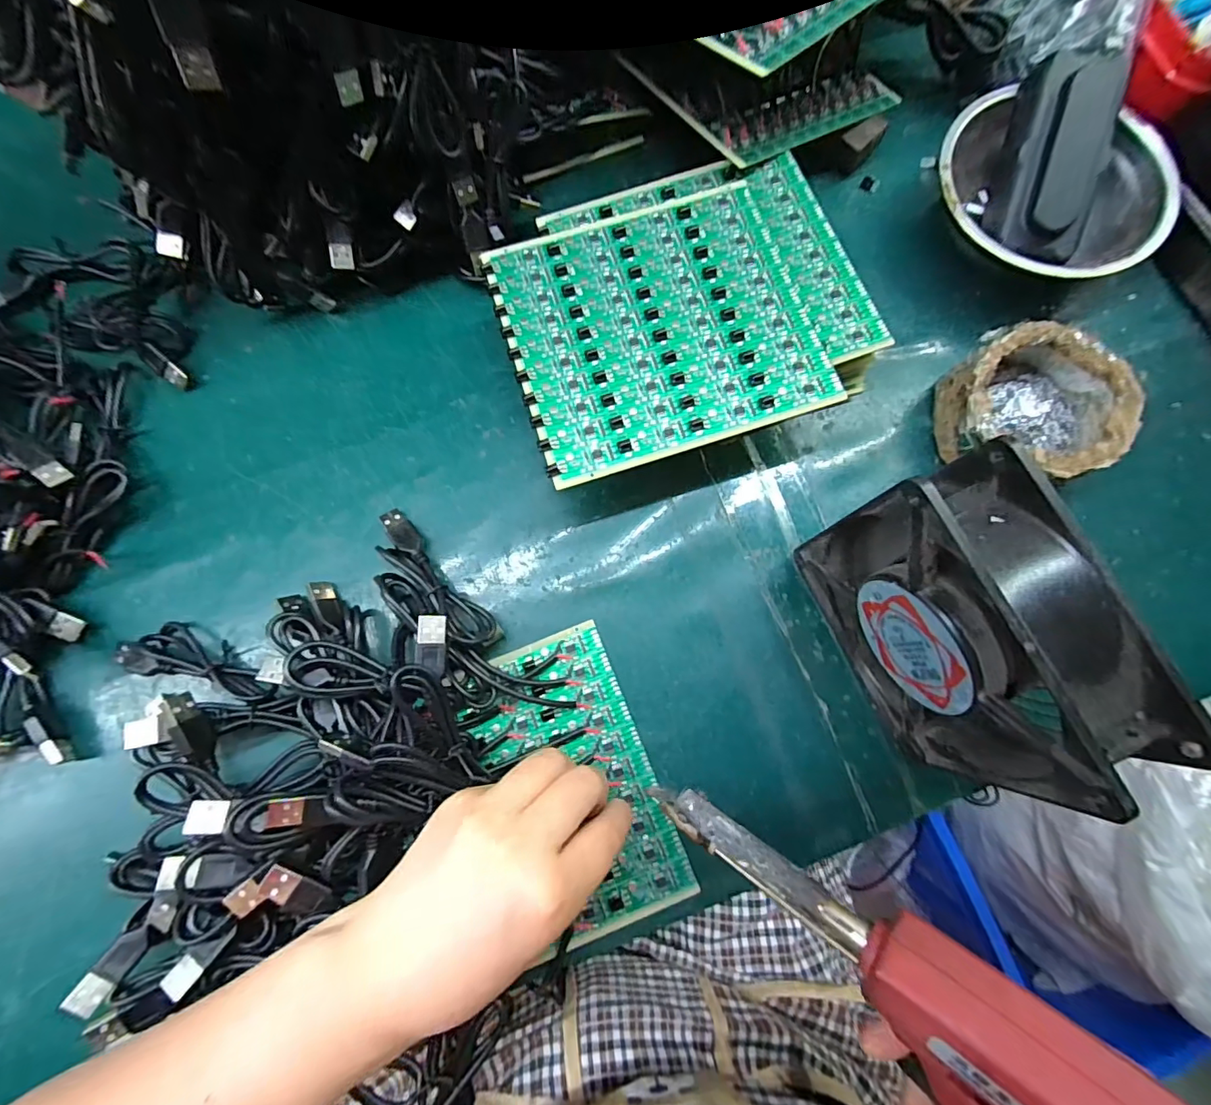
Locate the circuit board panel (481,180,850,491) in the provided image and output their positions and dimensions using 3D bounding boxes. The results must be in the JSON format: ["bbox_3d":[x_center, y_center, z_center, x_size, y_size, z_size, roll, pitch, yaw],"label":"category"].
[{"bbox_3d":[0.027,-0.120,0.270,0.154,0.004,0.141,-18,79,-3],"label":"circuit board panel"}]

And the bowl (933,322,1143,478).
[{"bbox_3d":[0.225,-0.074,0.277,0.084,0.044,0.078,0,78,0],"label":"bowl"}]

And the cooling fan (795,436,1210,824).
[{"bbox_3d":[0.144,0.032,0.217,0.039,0.122,0.118,-25,79,-5],"label":"cooling fan"}]

